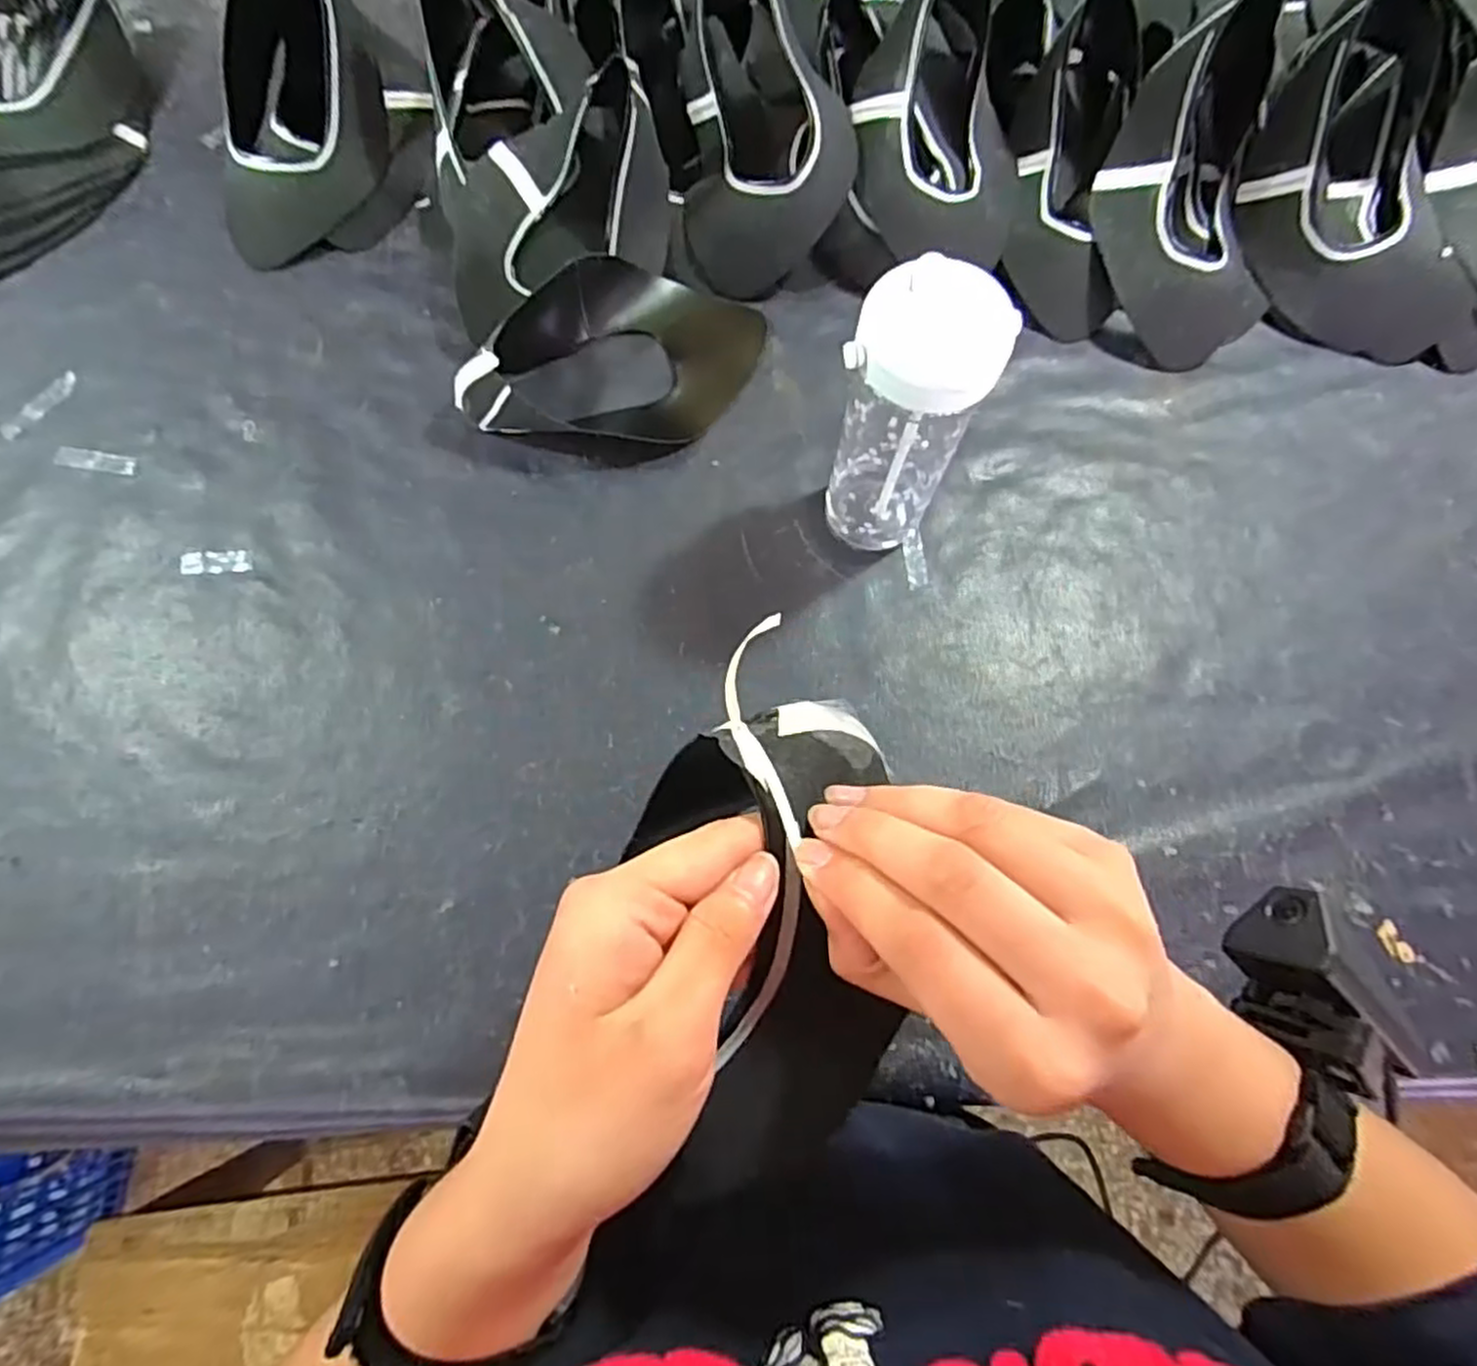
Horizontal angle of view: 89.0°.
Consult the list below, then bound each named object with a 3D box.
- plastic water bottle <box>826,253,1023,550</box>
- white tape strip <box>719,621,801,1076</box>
[{"bbox_3d":[0.110,-0.169,0.517,0.082,0.219,0.076,1,70,-2],"label":"plastic water bottle"},{"bbox_3d":[0.005,0.042,0.218,0.024,0.014,0.120,-3,80,-3],"label":"white tape strip"}]

